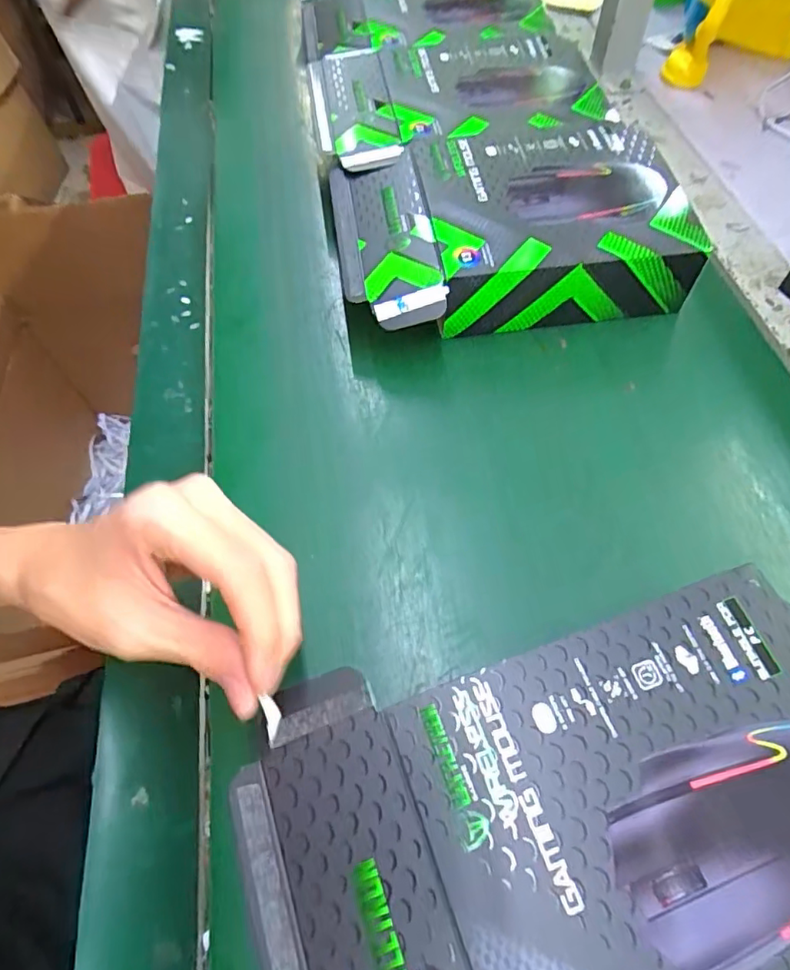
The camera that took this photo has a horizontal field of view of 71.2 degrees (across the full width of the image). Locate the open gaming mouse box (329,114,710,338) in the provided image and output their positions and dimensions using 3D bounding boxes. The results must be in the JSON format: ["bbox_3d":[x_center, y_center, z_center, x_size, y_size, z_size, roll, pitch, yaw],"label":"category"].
[{"bbox_3d":[0.077,-0.197,0.421,0.245,0.066,0.181,-11,58,-7],"label":"open gaming mouse box"}]

